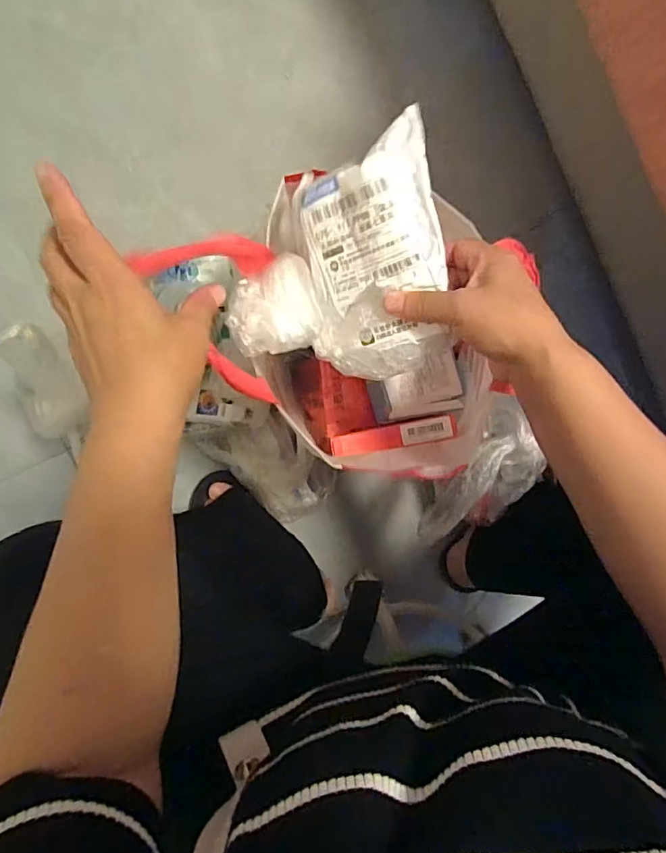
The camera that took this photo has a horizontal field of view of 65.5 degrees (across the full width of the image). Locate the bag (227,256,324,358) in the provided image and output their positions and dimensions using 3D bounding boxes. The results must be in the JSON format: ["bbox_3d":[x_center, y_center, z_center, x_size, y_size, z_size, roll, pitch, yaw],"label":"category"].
[{"bbox_3d":[-0.040,-0.084,0.360,0.062,0.029,0.062,-13,94,-5],"label":"bag"}]

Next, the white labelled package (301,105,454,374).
[{"bbox_3d":[0.023,-0.116,0.378,0.116,0.044,0.163,-8,112,30],"label":"white labelled package"}]

